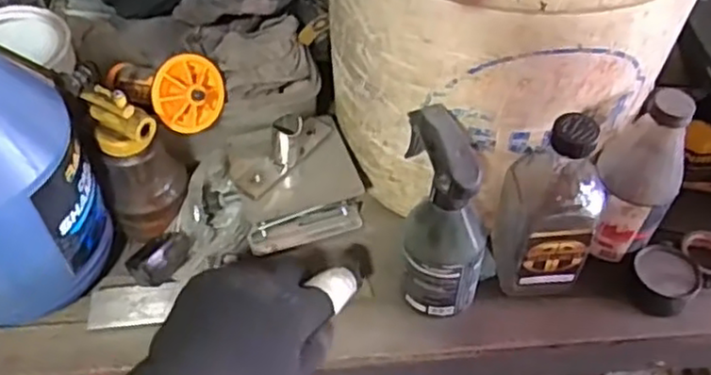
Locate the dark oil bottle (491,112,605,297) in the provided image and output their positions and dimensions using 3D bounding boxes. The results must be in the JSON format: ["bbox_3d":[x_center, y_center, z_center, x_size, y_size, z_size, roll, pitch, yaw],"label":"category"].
[{"bbox_3d":[0.142,0.016,0.503,0.066,0.168,0.056,0,51,-1],"label":"dark oil bottle"}]

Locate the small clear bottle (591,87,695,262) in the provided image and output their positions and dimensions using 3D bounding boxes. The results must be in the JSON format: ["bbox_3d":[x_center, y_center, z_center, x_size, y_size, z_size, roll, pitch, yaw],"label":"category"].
[{"bbox_3d":[0.210,-0.003,0.514,0.059,0.145,0.052,26,56,20],"label":"small clear bottle"}]

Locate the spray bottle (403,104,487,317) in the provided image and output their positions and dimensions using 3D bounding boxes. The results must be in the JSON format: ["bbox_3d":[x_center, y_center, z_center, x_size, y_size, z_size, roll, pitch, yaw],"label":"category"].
[{"bbox_3d":[0.062,0.019,0.498,0.058,0.158,0.084,-2,51,-2],"label":"spray bottle"}]

